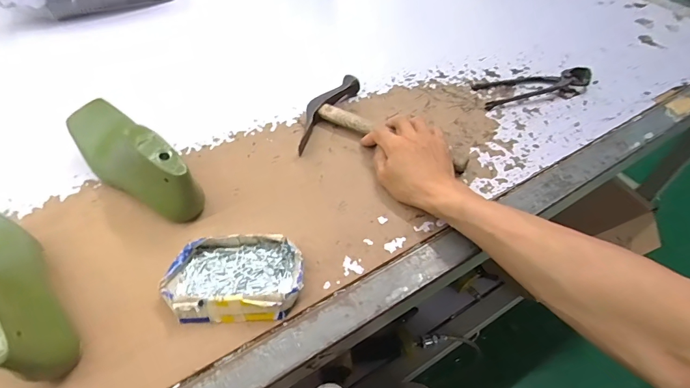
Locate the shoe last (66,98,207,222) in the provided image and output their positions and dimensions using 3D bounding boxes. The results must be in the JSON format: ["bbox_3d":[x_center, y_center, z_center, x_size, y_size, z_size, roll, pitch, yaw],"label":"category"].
[{"bbox_3d":[-0.257,-0.046,0.456,0.072,0.091,0.209,-37,58,-25],"label":"shoe last"}]

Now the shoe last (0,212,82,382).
[{"bbox_3d":[-0.313,0.074,0.352,0.224,0.098,0.071,27,56,22],"label":"shoe last"}]

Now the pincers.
[{"bbox_3d":[0.281,-0.170,0.584,0.156,0.029,0.060,-9,50,-6],"label":"pincers"}]

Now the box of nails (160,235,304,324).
[{"bbox_3d":[-0.108,0.082,0.382,0.131,0.034,0.080,-1,50,1],"label":"box of nails"}]

